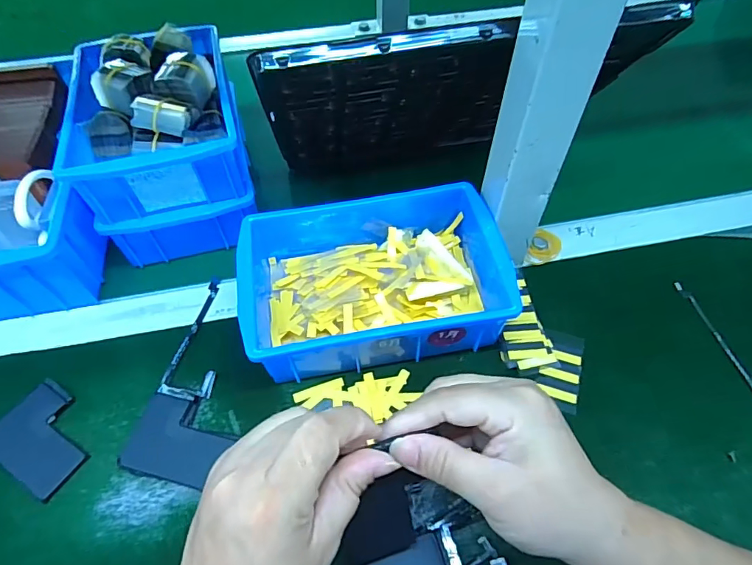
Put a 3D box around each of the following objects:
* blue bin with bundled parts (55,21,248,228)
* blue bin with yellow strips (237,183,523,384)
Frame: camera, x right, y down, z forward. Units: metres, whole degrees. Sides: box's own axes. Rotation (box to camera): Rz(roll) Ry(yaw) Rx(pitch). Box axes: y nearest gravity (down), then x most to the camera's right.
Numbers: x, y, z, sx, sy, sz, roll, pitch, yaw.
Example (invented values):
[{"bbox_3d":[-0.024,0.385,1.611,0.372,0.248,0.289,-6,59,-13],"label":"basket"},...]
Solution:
[{"bbox_3d":[-0.196,-0.150,0.418,0.134,0.073,0.187,-14,55,-9],"label":"blue bin with bundled parts"},{"bbox_3d":[-0.005,-0.007,0.392,0.201,0.072,0.149,-9,54,-6],"label":"blue bin with yellow strips"}]

